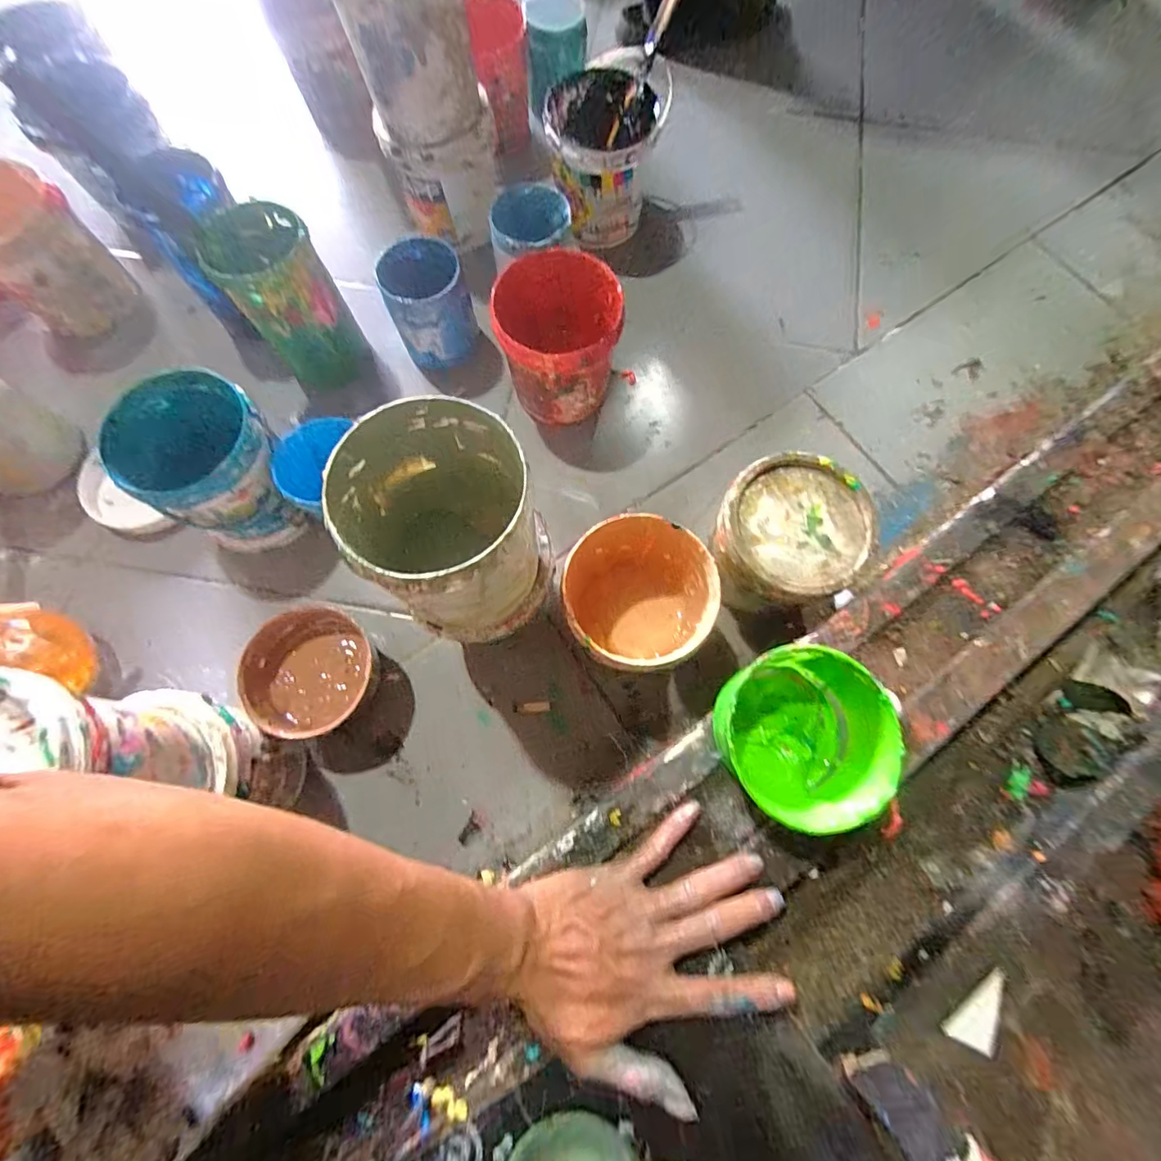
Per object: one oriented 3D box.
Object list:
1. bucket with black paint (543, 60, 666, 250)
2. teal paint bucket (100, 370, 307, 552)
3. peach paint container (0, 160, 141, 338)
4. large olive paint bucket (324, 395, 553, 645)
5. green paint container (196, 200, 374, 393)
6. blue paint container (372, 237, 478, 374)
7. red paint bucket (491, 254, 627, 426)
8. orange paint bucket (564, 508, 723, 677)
[{"bbox_3d":[0.027,-0.503,0.608,0.125,0.117,0.133,6,74,2],"label":"bucket with black paint"},{"bbox_3d":[-0.344,-0.107,0.495,0.122,0.134,0.118,0,74,0],"label":"teal paint bucket"},{"bbox_3d":[-0.607,-0.363,0.572,0.130,0.132,0.117,30,76,8],"label":"peach paint container"},{"bbox_3d":[-0.083,-0.032,0.343,0.114,0.137,0.119,0,74,0],"label":"large olive paint bucket"},{"bbox_3d":[-0.301,-0.290,0.533,0.089,0.150,0.107,-33,77,-9],"label":"green paint container"},{"bbox_3d":[-0.167,-0.303,0.558,0.082,0.091,0.091,-23,75,-6],"label":"blue paint container"},{"bbox_3d":[-0.019,-0.246,0.542,0.116,0.129,0.123,0,74,0],"label":"red paint bucket"},{"bbox_3d":[0.050,0.024,0.463,0.124,0.125,0.122,0,74,0],"label":"orange paint bucket"}]

